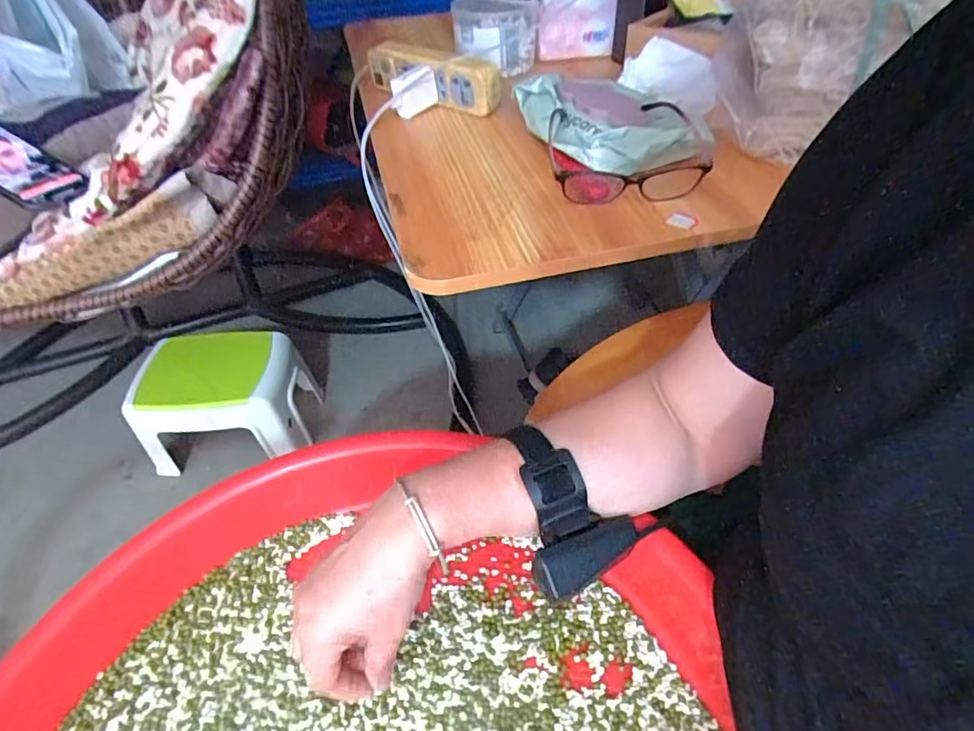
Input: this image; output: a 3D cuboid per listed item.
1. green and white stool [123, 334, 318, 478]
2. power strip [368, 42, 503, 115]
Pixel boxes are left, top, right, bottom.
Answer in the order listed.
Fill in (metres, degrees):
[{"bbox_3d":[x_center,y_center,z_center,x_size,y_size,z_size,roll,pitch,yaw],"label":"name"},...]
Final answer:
[{"bbox_3d":[-0.526,0.062,1.105,0.298,0.213,0.220,-5,44,-2],"label":"green and white stool"},{"bbox_3d":[-0.070,-0.362,0.677,0.197,0.057,0.041,26,51,27],"label":"power strip"}]

